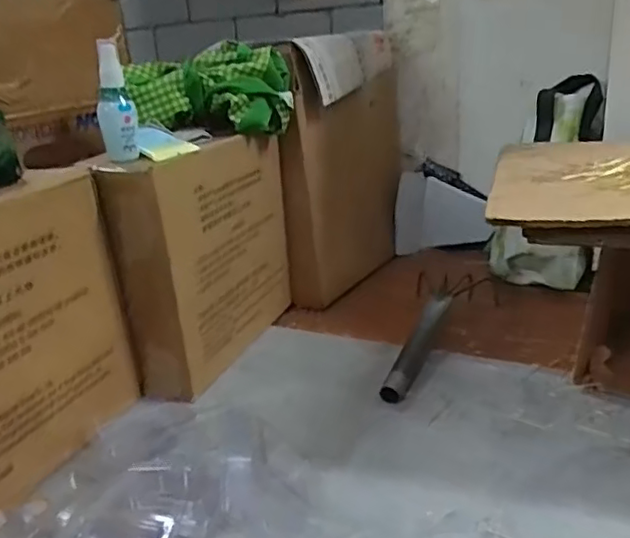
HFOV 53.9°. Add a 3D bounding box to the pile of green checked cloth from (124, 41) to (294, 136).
[{"bbox_3d":[-0.132,-0.221,0.773,0.203,0.095,0.098,-7,21,-5],"label":"pile of green checked cloth"}]

